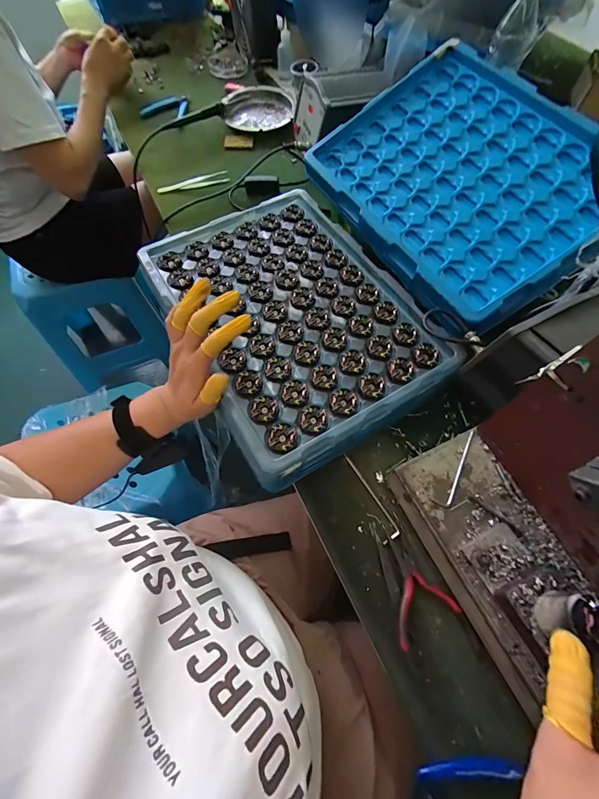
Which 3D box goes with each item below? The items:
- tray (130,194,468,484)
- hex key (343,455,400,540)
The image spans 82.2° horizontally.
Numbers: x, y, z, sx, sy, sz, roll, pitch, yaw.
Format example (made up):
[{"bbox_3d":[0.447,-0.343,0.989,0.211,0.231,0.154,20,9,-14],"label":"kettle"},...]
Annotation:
[{"bbox_3d":[-0.012,-0.115,0.441,0.270,0.030,0.369,-27,66,-14],"label":"tray"},{"bbox_3d":[0.078,0.102,0.375,0.012,0.008,0.100,-25,66,-12],"label":"hex key"}]

